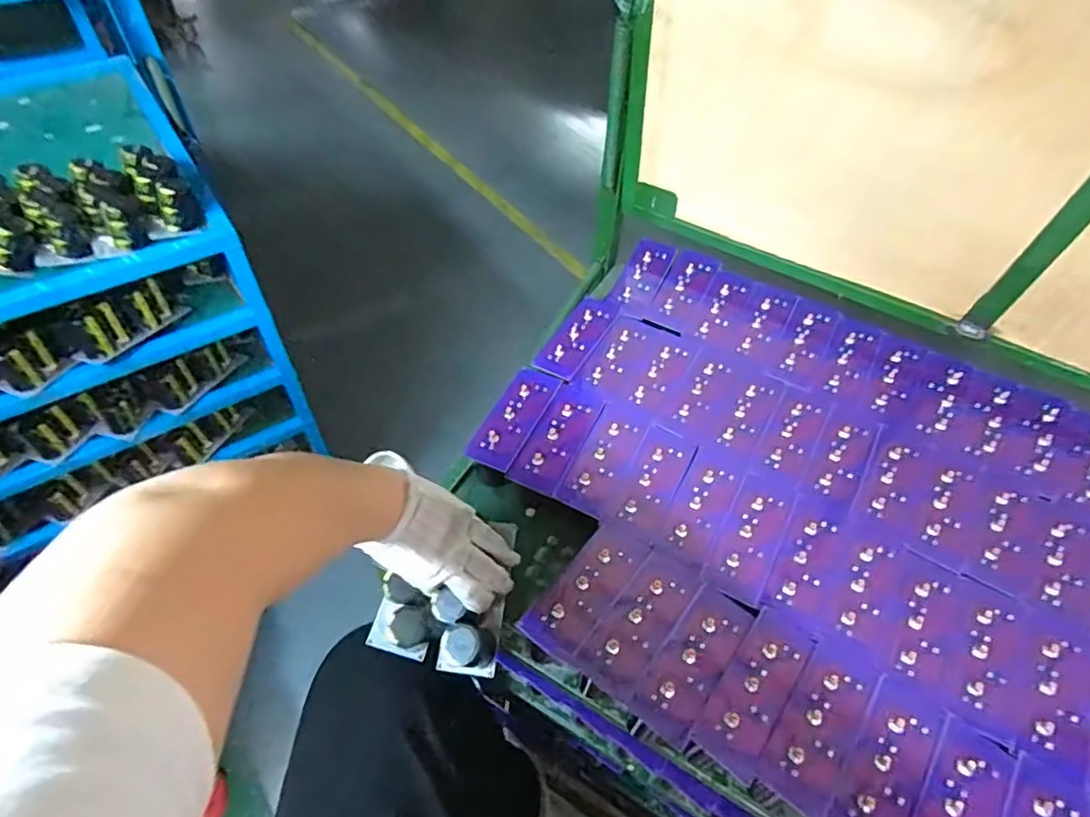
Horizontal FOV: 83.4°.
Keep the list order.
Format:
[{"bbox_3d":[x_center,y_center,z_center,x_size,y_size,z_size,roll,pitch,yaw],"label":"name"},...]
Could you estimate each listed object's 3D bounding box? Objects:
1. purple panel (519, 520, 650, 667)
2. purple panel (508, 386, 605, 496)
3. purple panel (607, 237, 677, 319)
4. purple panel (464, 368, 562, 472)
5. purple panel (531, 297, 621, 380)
[{"bbox_3d":[0.039,0.160,0.549,0.054,0.008,0.131,31,53,20],"label":"purple panel"},{"bbox_3d":[0.015,0.028,0.650,0.053,0.004,0.132,22,55,15],"label":"purple panel"},{"bbox_3d":[0.129,-0.175,0.805,0.054,0.013,0.138,22,55,15],"label":"purple panel"},{"bbox_3d":[-0.031,0.006,0.664,0.050,0.006,0.132,23,55,15],"label":"purple panel"},{"bbox_3d":[0.041,-0.090,0.742,0.051,0.004,0.142,26,56,17],"label":"purple panel"}]

